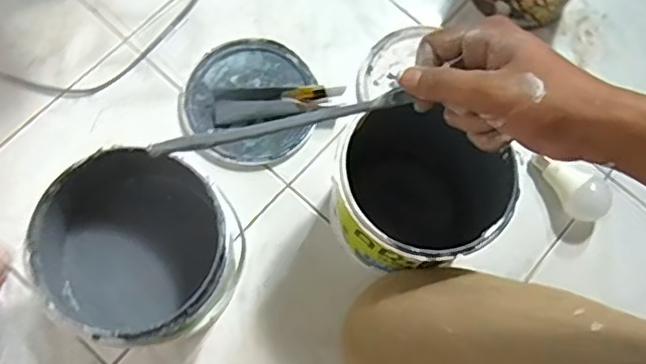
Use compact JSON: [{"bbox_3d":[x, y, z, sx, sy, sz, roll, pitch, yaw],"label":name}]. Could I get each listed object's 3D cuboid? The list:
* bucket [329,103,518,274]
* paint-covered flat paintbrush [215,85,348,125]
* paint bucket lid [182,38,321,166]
[{"bbox_3d":[0.109,0.020,0.685,0.188,0.176,0.179,1,73,-3],"label":"bucket"},{"bbox_3d":[-0.059,-0.106,0.798,0.166,0.027,0.045,-3,73,-4],"label":"paint-covered flat paintbrush"},{"bbox_3d":[-0.094,-0.111,0.809,0.176,0.013,0.169,1,73,-3],"label":"paint bucket lid"}]

